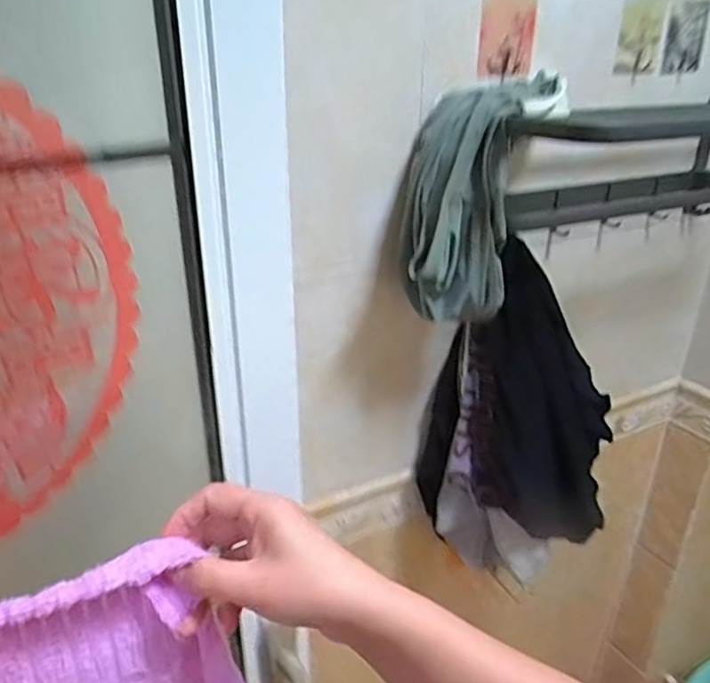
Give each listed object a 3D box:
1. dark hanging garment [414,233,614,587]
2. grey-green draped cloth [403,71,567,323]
[{"bbox_3d":[0.203,0.121,0.800,0.230,0.407,0.101,5,26,8],"label":"dark hanging garment"},{"bbox_3d":[0.117,-0.145,0.668,0.132,0.225,0.092,-3,26,-7],"label":"grey-green draped cloth"}]

